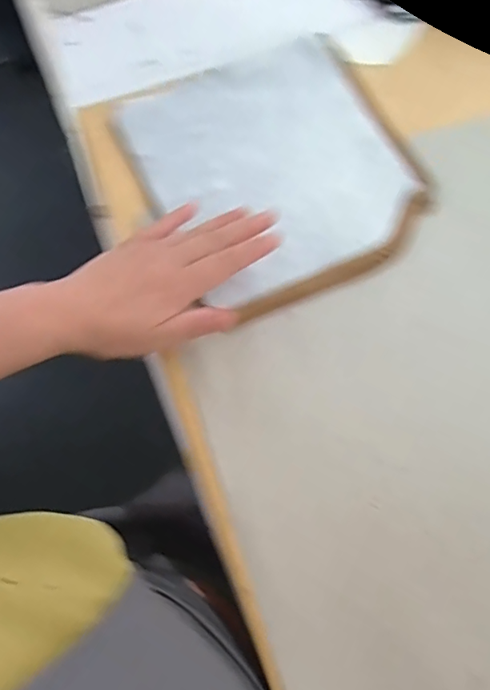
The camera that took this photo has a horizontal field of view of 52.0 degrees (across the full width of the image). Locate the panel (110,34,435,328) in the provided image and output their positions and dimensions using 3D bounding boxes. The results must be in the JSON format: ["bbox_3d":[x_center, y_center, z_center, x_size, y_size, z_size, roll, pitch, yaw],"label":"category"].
[{"bbox_3d":[0.032,-0.155,0.432,0.218,0.023,0.238,-25,69,-9],"label":"panel"}]

